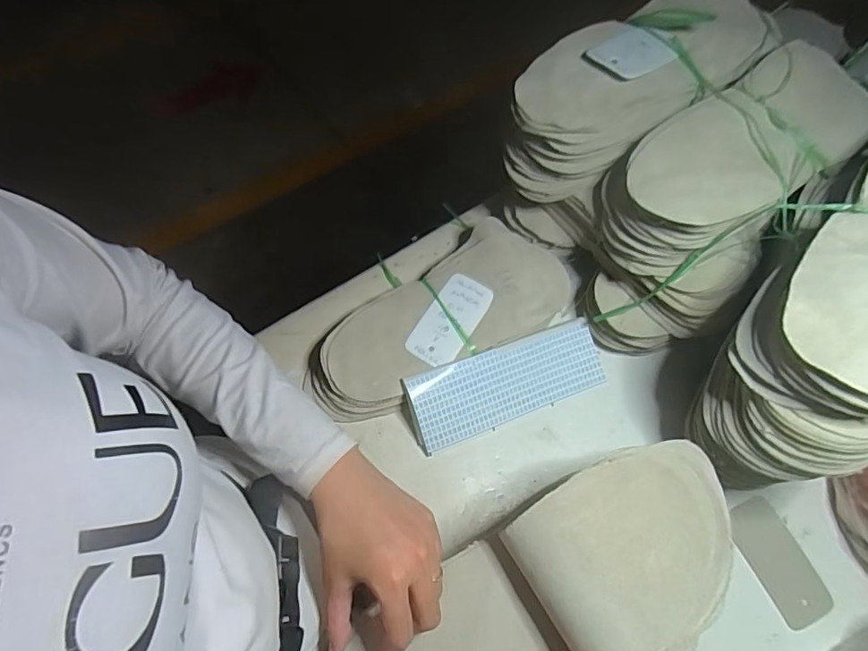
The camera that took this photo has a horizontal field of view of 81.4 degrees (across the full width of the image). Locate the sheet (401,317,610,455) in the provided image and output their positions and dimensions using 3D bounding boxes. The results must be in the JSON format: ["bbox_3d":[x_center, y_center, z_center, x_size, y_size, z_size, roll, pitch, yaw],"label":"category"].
[{"bbox_3d":[0.075,0.057,0.503,0.201,0.008,0.076,-20,95,-15],"label":"sheet"}]

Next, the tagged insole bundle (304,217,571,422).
[{"bbox_3d":[0.005,-0.001,0.514,0.278,0.048,0.120,-33,69,-17],"label":"tagged insole bundle"}]

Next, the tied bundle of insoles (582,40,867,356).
[{"bbox_3d":[0.271,-0.115,0.487,0.273,0.168,0.144,-36,70,-18],"label":"tied bundle of insoles"}]

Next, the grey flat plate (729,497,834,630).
[{"bbox_3d":[0.311,0.213,0.457,0.052,0.004,0.101,-23,66,-8],"label":"grey flat plate"}]

